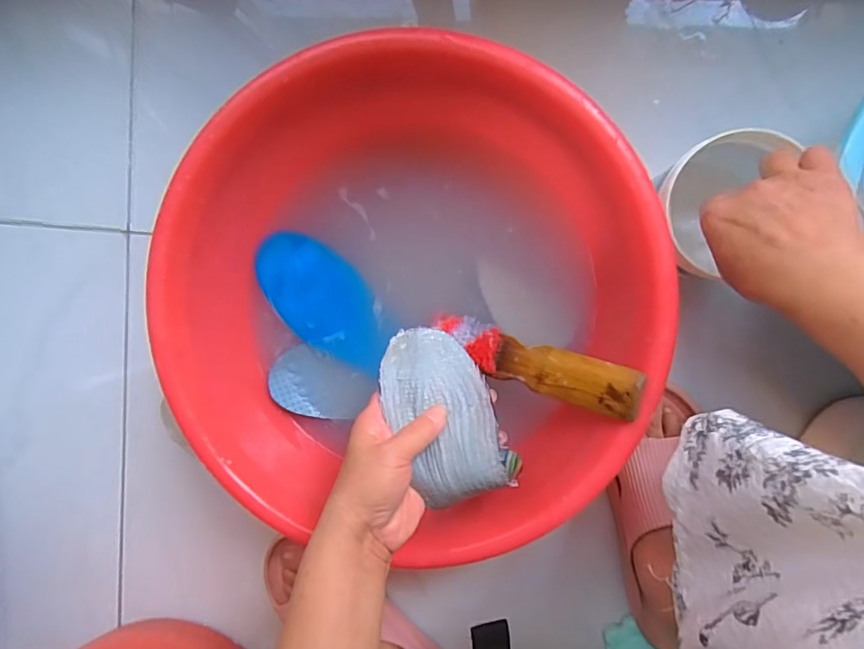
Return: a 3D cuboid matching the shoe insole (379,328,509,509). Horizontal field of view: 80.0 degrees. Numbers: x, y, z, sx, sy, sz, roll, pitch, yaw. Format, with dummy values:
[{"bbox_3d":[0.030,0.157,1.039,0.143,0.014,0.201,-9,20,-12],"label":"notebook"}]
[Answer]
[{"bbox_3d":[0.006,0.066,0.403,0.077,0.045,0.138,-28,64,14],"label":"shoe insole"}]

